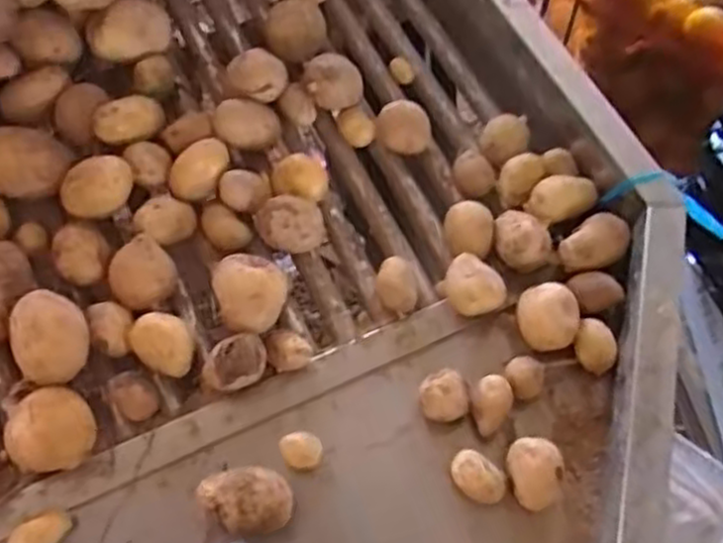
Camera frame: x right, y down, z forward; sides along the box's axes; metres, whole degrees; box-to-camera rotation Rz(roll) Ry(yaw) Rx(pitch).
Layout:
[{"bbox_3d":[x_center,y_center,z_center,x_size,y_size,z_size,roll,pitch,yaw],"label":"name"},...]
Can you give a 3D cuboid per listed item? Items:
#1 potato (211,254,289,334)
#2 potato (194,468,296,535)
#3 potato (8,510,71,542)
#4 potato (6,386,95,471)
[{"bbox_3d":[-0.073,0.015,0.510,0.047,0.032,0.054,-16,61,-8],"label":"potato"},{"bbox_3d":[-0.067,0.135,0.451,0.052,0.036,0.036,-8,61,-4],"label":"potato"},{"bbox_3d":[-0.189,0.157,0.450,0.035,0.020,0.019,-31,65,-16],"label":"potato"},{"bbox_3d":[-0.188,0.097,0.472,0.049,0.039,0.048,0,60,1],"label":"potato"}]

